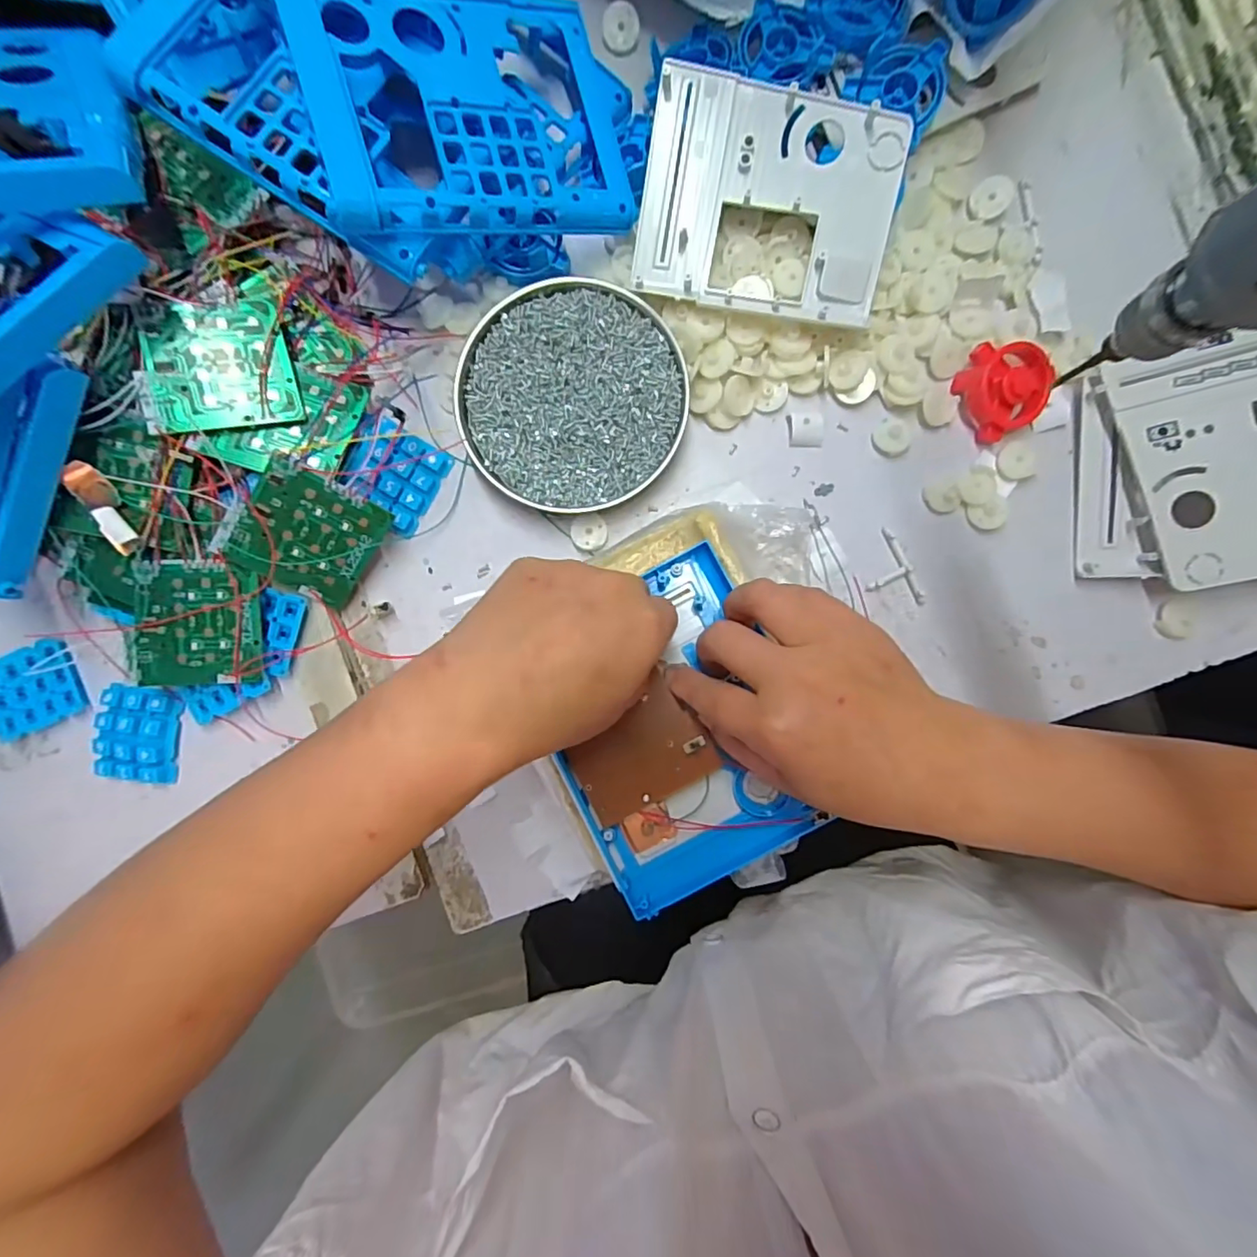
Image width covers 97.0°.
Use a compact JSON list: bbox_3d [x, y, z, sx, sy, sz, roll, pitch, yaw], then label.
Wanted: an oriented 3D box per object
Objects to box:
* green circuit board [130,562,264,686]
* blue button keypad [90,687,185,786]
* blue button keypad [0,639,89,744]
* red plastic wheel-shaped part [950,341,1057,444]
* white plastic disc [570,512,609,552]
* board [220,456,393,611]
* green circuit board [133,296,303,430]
[{"bbox_3d":[-0.251,-0.002,0.325,0.067,0.006,0.070,1,93,-5],"label":"green circuit board"},{"bbox_3d":[-0.303,0.064,0.345,0.051,0.014,0.058,10,91,1],"label":"blue button keypad"},{"bbox_3d":[-0.375,0.039,0.348,0.056,0.005,0.049,-23,90,1],"label":"blue button keypad"},{"bbox_3d":[0.228,-0.146,0.331,0.049,0.021,0.052,-23,90,1],"label":"red plastic wheel-shaped part"},{"bbox_3d":[-0.025,-0.061,0.349,0.023,0.004,0.023,0,91,1],"label":"white plastic disc"},{"bbox_3d":[-0.187,-0.053,0.325,0.070,0.009,0.070,28,108,-26],"label":"board"},{"bbox_3d":[-0.227,-0.145,0.307,0.072,0.004,0.070,-15,89,-21],"label":"green circuit board"}]

